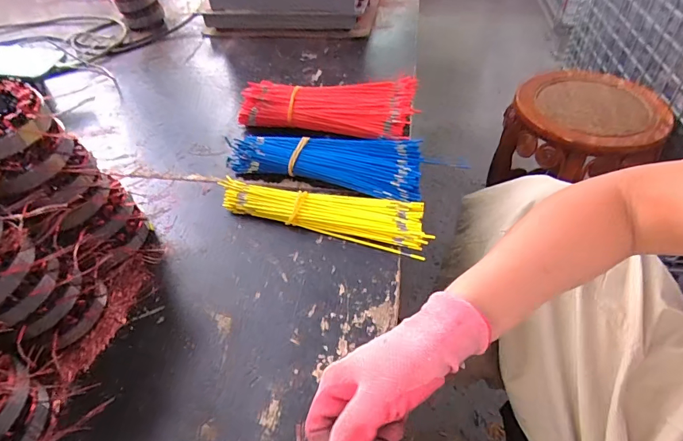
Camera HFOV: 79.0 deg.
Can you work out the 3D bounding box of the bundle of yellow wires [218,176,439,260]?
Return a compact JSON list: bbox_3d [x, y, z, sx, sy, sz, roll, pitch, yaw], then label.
[{"bbox_3d":[-0.021,-0.013,0.486,0.245,0.024,0.064,12,48,15],"label":"bundle of yellow wires"}]

